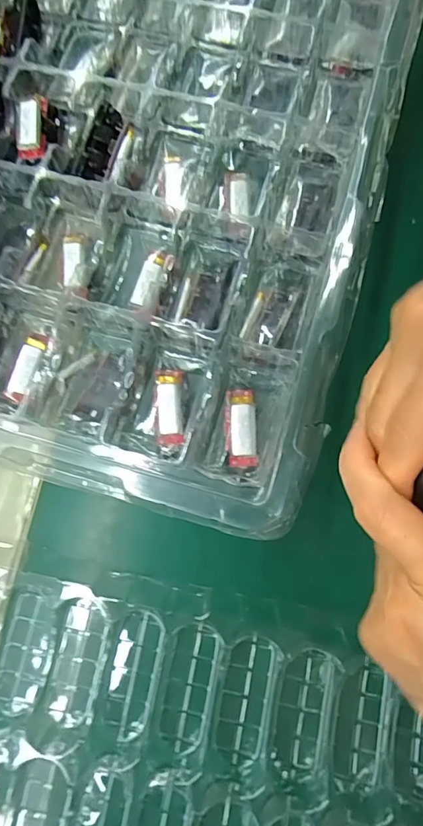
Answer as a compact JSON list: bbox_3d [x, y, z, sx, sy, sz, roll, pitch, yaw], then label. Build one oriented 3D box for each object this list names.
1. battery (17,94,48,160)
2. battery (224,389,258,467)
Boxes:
[{"bbox_3d":[-0.109,-0.175,0.286,0.015,0.008,0.041,-1,77,1],"label":"battery"},{"bbox_3d":[0.016,0.008,0.266,0.017,0.009,0.042,-2,77,1],"label":"battery"}]

